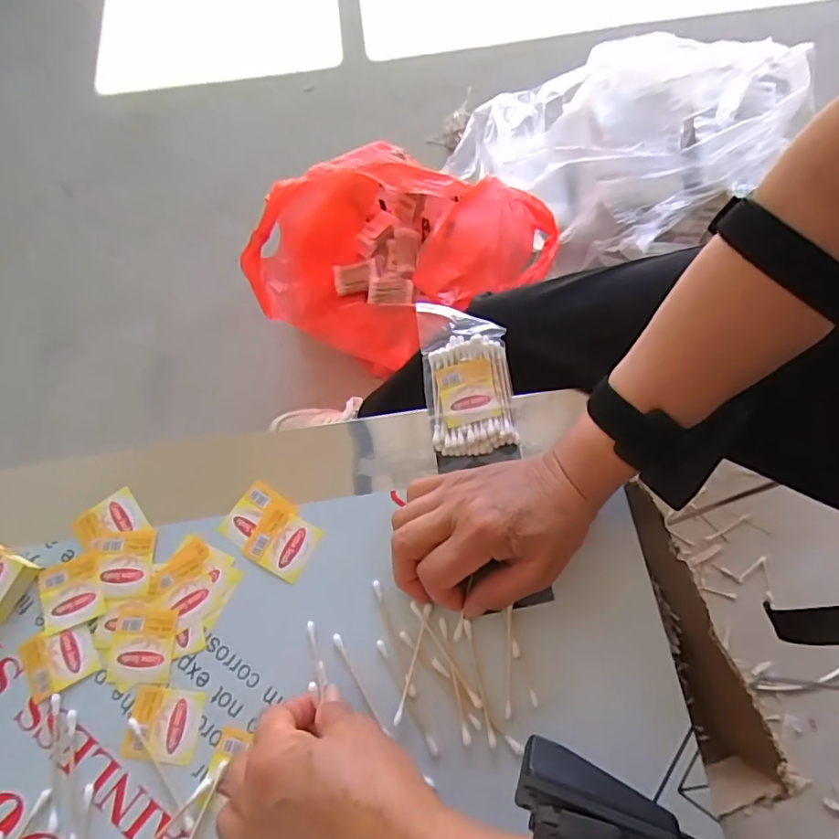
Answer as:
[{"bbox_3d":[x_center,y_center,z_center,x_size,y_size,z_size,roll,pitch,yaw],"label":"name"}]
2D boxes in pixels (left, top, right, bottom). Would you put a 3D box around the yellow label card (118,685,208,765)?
[{"bbox_3d":[-0.156,0.185,0.336,0.044,0.004,0.039,6,68,4],"label":"yellow label card"}]

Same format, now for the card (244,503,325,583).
[{"bbox_3d":[-0.093,0.082,0.373,0.042,0.004,0.040,26,70,12],"label":"card"}]

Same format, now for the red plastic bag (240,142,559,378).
[{"bbox_3d":[-0.021,-0.250,0.844,0.416,0.182,0.291,11,70,6],"label":"red plastic bag"}]

